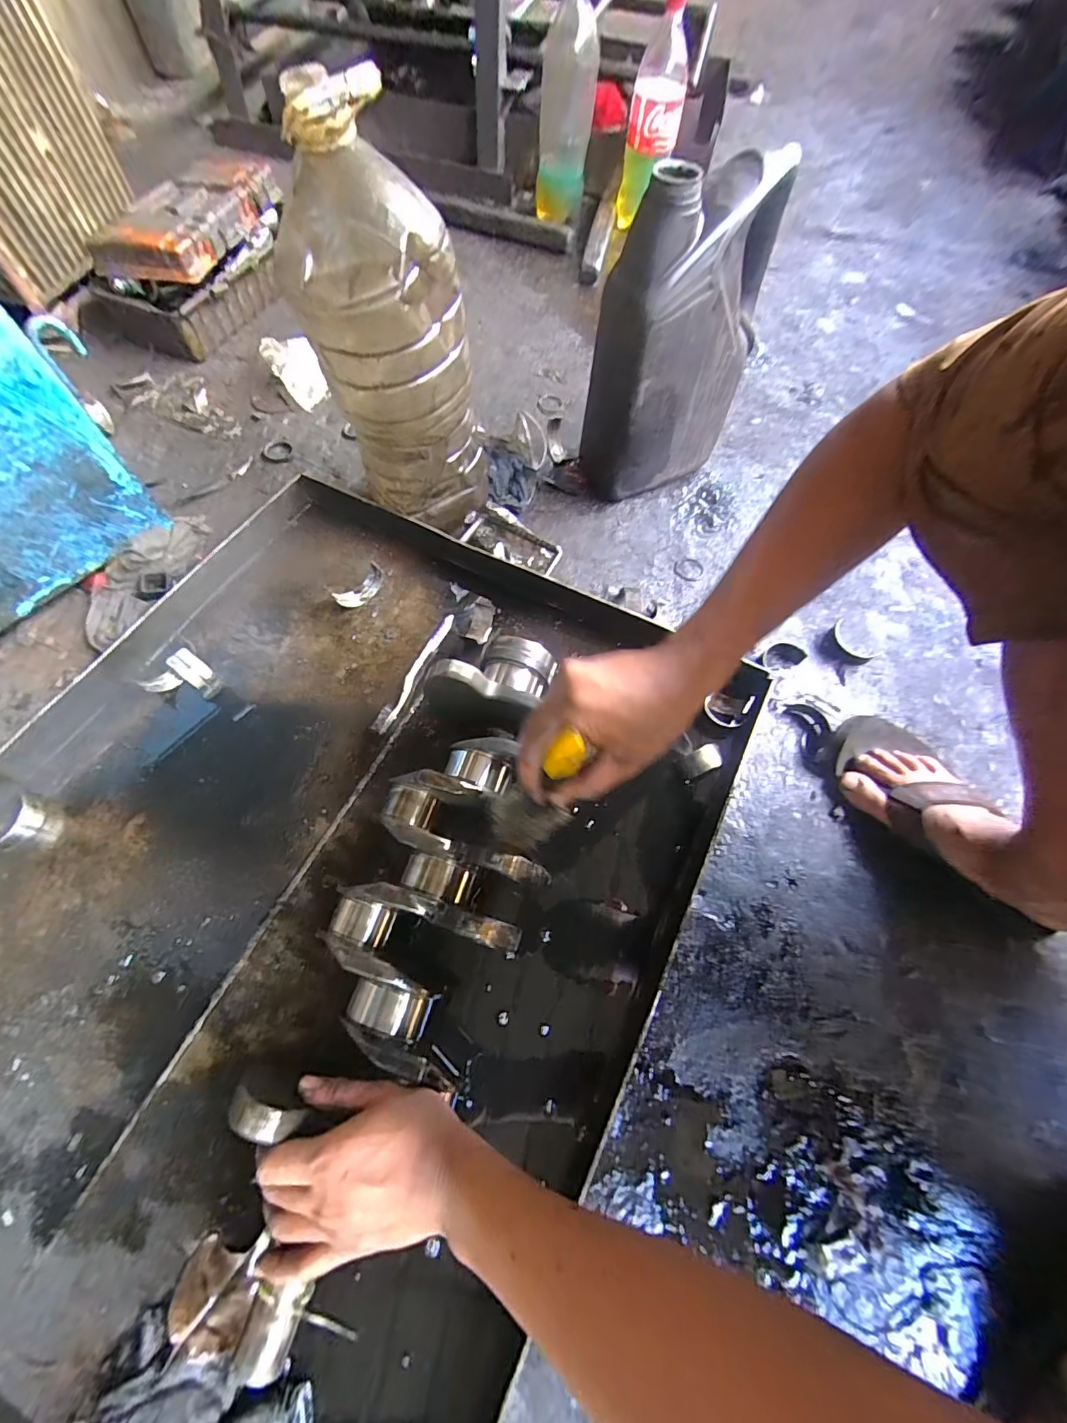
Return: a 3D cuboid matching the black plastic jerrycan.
[{"bbox_3d":[0.176,-0.451,0.637,0.216,0.350,0.100,-31,70,-16],"label":"black plastic jerrycan"}]

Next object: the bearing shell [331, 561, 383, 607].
[{"bbox_3d":[-0.224,-0.161,0.638,0.068,0.026,0.028,-40,72,-5],"label":"bearing shell"}]

